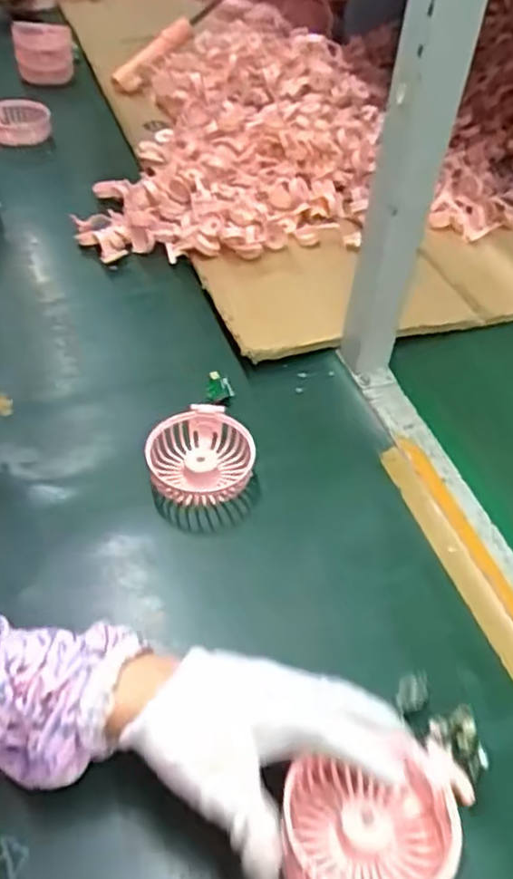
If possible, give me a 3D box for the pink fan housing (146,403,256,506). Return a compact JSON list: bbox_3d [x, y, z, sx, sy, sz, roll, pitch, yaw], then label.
[{"bbox_3d":[-0.047,0.018,0.612,0.080,0.038,0.092,35,57,25],"label":"pink fan housing"}]

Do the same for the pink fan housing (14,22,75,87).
[{"bbox_3d":[-0.302,-0.548,1.002,0.077,0.074,0.037,-1,50,-3],"label":"pink fan housing"}]

